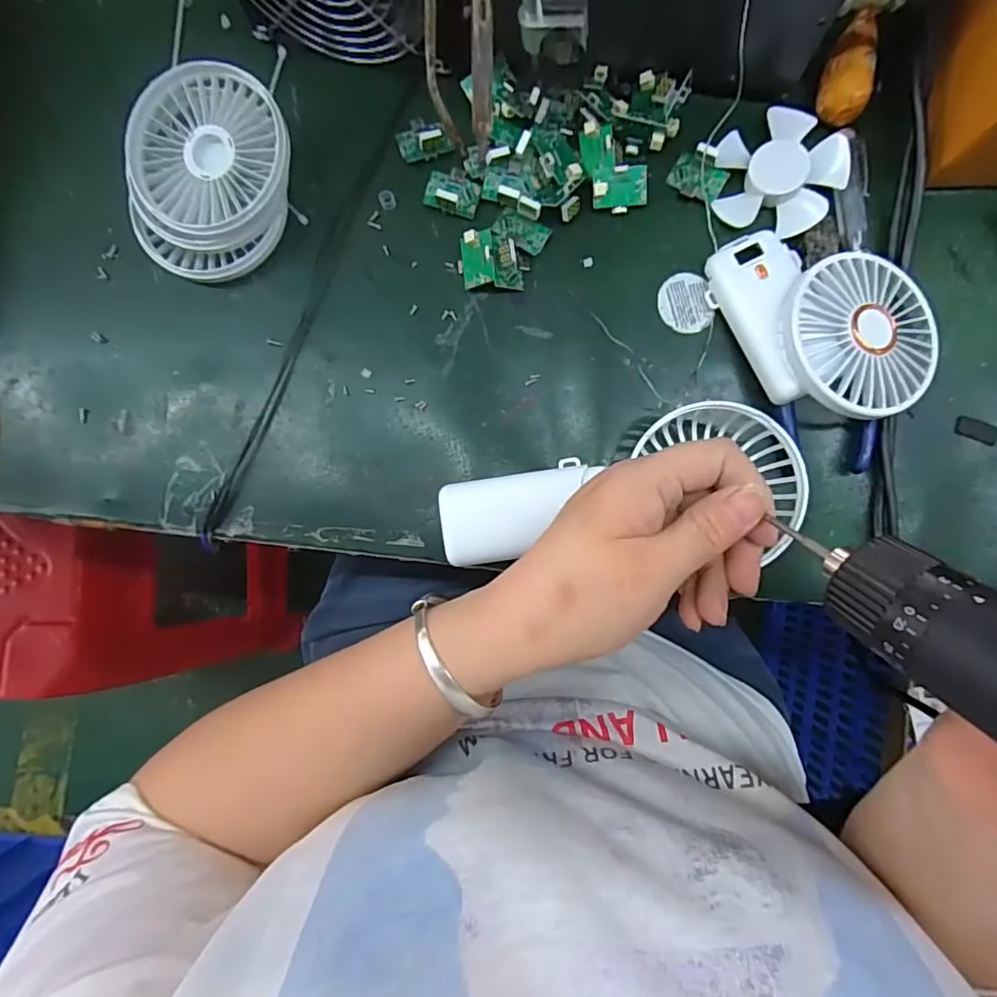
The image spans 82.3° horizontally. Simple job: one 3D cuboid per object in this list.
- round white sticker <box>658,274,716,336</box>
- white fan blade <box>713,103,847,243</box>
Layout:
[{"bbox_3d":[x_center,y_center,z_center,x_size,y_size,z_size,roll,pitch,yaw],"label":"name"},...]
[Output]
[{"bbox_3d":[0.107,-0.113,0.329,0.029,0.004,0.034,-14,88,2],"label":"round white sticker"},{"bbox_3d":[0.158,-0.185,0.324,0.069,0.014,0.070,0,88,2],"label":"white fan blade"}]

